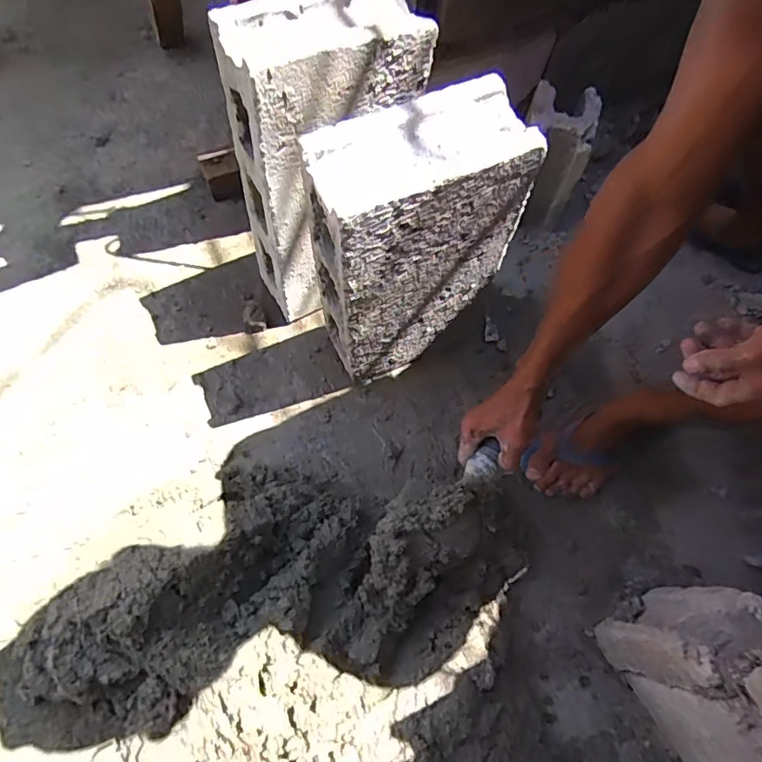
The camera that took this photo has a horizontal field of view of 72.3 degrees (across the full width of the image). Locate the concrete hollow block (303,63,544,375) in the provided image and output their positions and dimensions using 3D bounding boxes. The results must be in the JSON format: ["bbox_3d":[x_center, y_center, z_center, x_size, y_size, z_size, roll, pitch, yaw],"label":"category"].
[{"bbox_3d":[0.029,-0.137,0.600,0.201,0.336,0.096,-22,71,-13],"label":"concrete hollow block"}]

